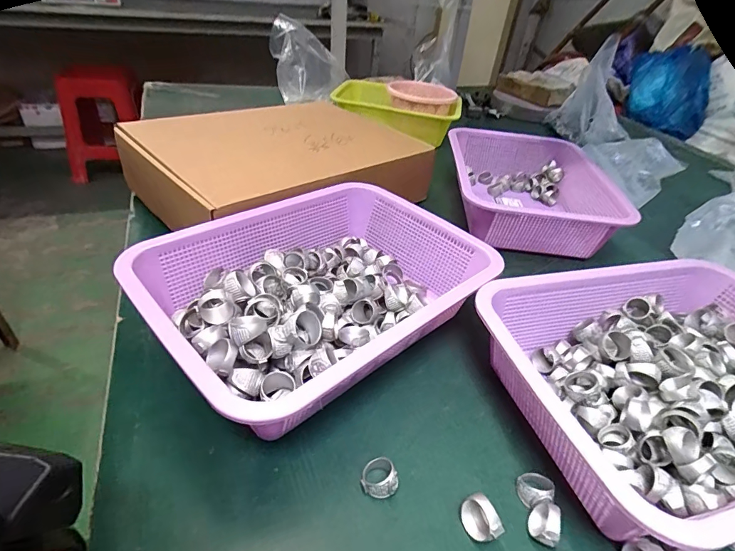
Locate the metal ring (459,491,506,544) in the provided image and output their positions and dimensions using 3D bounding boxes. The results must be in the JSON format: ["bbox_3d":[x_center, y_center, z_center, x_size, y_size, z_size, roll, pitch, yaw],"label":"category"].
[{"bbox_3d":[0.074,0.163,0.278,0.017,0.022,0.027,-7,39,-18],"label":"metal ring"}]

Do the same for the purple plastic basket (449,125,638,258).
[{"bbox_3d":[0.243,-0.137,0.659,0.222,0.079,0.294,7,37,1],"label":"purple plastic basket"}]

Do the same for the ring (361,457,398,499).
[{"bbox_3d":[0.008,0.143,0.299,0.024,0.016,0.024,4,37,-3],"label":"ring"}]

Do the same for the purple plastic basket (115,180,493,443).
[{"bbox_3d":[-0.039,0.012,0.406,0.304,0.081,0.223,-26,48,-36],"label":"purple plastic basket"}]

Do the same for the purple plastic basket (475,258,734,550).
[{"bbox_3d":[0.265,0.089,0.357,0.293,0.077,0.222,-6,39,-16],"label":"purple plastic basket"}]

